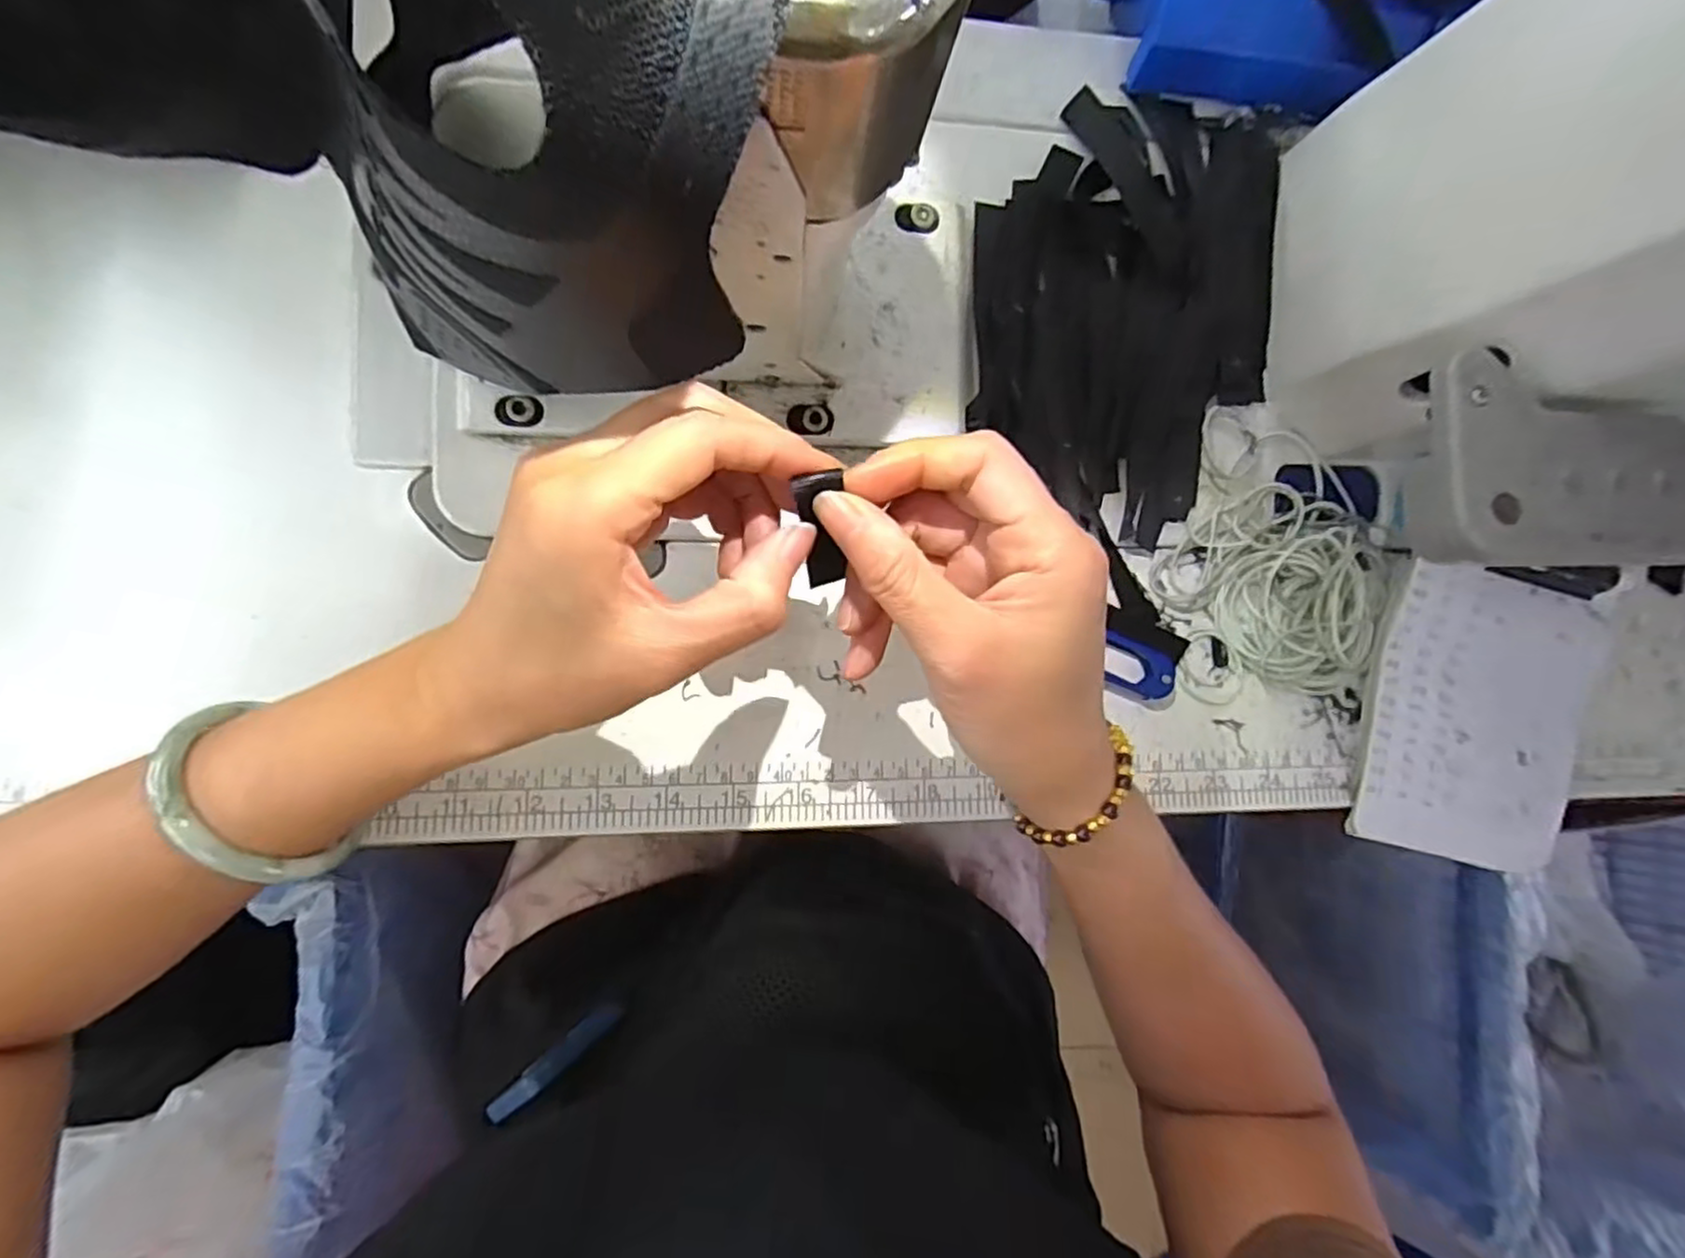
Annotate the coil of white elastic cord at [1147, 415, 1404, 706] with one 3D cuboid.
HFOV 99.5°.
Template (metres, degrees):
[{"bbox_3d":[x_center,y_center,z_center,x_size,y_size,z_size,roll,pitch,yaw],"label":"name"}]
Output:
[{"bbox_3d":[0.197,-0.023,0.319,0.106,0.015,0.121,23,80,-4],"label":"coil of white elastic cord"}]

